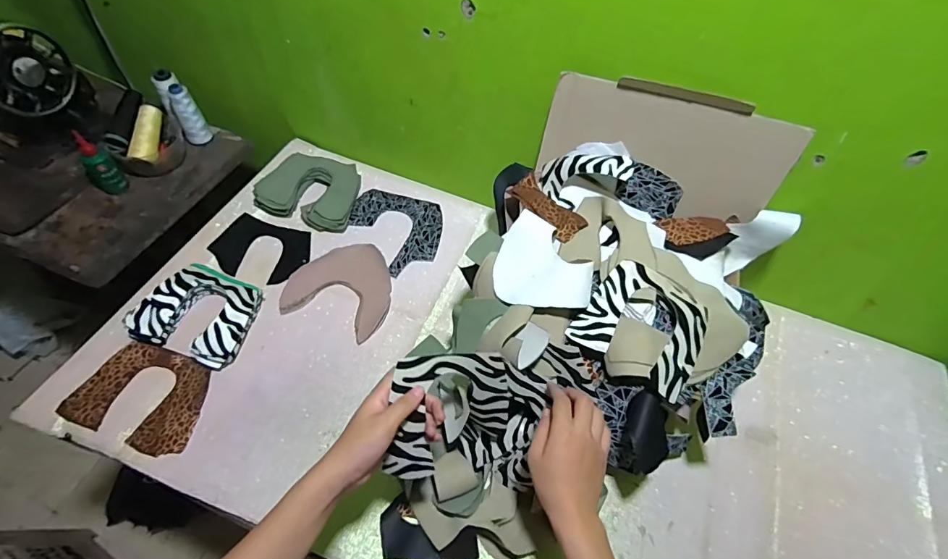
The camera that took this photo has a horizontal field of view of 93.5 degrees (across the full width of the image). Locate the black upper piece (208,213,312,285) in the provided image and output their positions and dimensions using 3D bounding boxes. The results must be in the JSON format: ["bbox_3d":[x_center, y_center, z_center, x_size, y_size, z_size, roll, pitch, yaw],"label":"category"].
[{"bbox_3d":[-0.358,-0.050,0.758,0.158,0.011,0.113,14,57,2],"label":"black upper piece"}]

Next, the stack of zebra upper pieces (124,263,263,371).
[{"bbox_3d":[-0.406,0.050,0.666,0.156,0.036,0.132,17,56,6],"label":"stack of zebra upper pieces"}]

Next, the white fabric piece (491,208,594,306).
[{"bbox_3d":[0.086,-0.022,0.563,0.113,0.034,0.125,4,57,0],"label":"white fabric piece"}]

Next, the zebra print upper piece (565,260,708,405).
[{"bbox_3d":[0.202,0.051,0.526,0.140,0.039,0.124,32,59,16],"label":"zebra print upper piece"}]

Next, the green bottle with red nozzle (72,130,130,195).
[{"bbox_3d":[-0.648,-0.197,0.769,0.047,0.109,0.052,41,62,20],"label":"green bottle with red nozzle"}]

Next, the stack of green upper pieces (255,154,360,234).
[{"bbox_3d":[-0.293,-0.163,0.813,0.174,0.042,0.138,18,56,7],"label":"stack of green upper pieces"}]

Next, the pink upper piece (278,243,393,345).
[{"bbox_3d":[-0.207,0.007,0.726,0.163,0.009,0.160,20,56,8],"label":"pink upper piece"}]

